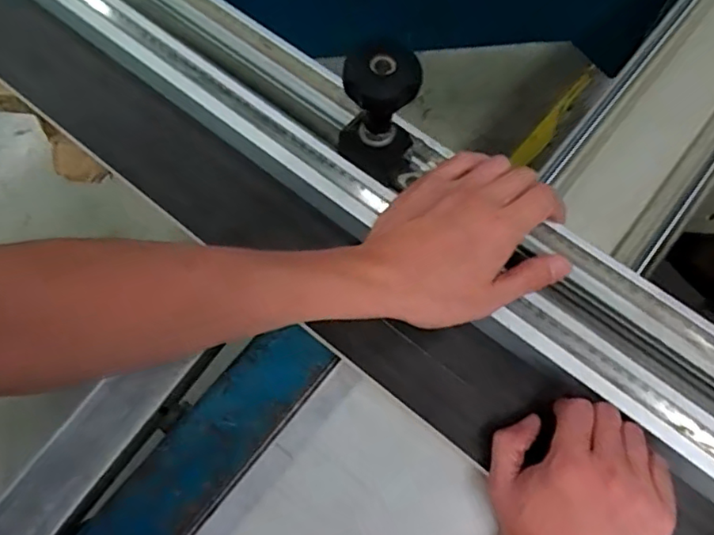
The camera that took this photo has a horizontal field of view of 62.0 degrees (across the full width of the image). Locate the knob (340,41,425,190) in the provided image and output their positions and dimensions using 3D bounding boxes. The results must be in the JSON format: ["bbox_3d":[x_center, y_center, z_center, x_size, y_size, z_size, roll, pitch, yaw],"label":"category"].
[{"bbox_3d":[0.014,-0.104,0.408,0.051,0.117,0.056,-1,69,2],"label":"knob"}]

